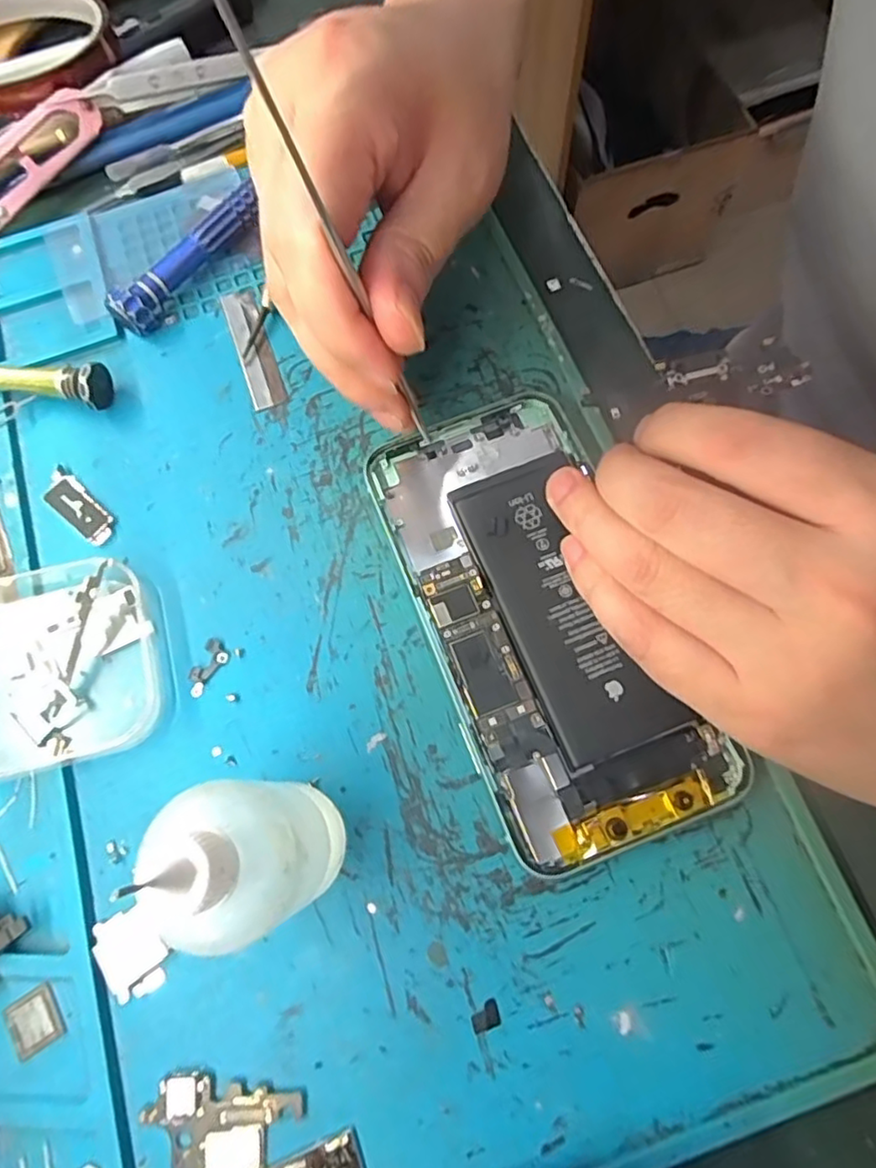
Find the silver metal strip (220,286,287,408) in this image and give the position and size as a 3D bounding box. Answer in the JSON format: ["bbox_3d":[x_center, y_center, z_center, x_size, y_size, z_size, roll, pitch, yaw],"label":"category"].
[{"bbox_3d":[-0.072,-0.094,0.245,0.013,0.004,0.057,-20,72,-4],"label":"silver metal strip"}]

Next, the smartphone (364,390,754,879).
[{"bbox_3d":[0.031,0.007,0.204,0.071,0.008,0.148,-20,70,-7],"label":"smartphone"}]

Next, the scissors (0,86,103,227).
[{"bbox_3d":[-0.181,-0.169,0.260,0.017,0.019,0.095,41,78,14],"label":"scissors"}]

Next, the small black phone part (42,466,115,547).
[{"bbox_3d":[-0.129,-0.028,0.227,0.035,0.004,0.013,40,78,14],"label":"small black phone part"}]

